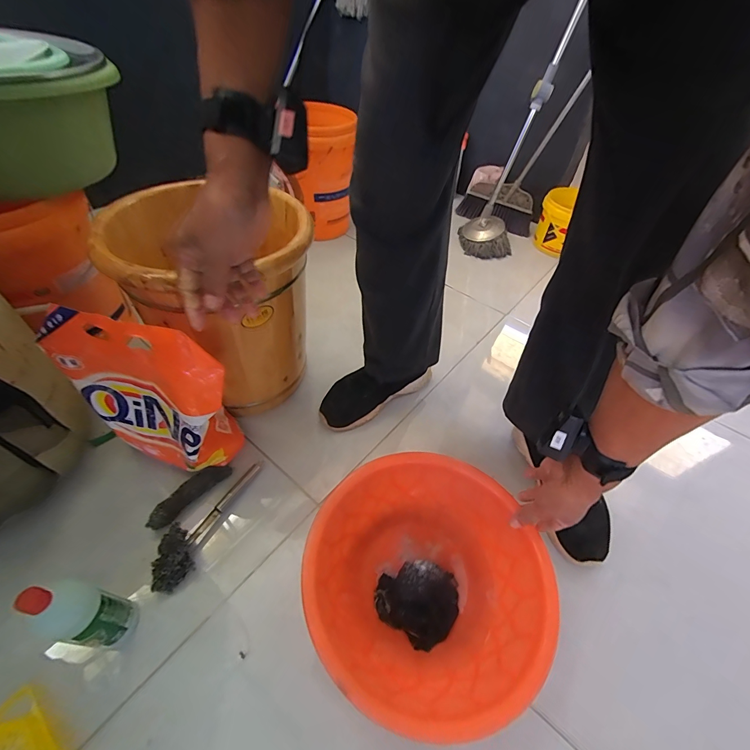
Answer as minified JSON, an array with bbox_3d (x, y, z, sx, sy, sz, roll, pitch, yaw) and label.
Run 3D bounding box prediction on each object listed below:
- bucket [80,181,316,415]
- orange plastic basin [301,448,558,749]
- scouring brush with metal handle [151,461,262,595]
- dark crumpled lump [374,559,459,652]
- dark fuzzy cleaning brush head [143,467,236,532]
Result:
[{"bbox_3d":[-0.293,-0.113,0.714,0.341,0.375,0.297,15,49,15],"label":"bucket"},{"bbox_3d":[0.081,0.316,0.567,0.344,0.153,0.348,-1,47,1],"label":"orange plastic basin"},{"bbox_3d":[-0.290,0.249,0.631,0.066,0.056,0.251,21,51,20],"label":"scouring brush with metal handle"},{"bbox_3d":[0.069,0.347,0.566,0.123,0.078,0.114,-1,47,1],"label":"dark crumpled lump"},{"bbox_3d":[-0.341,0.217,0.660,0.033,0.033,0.153,30,55,26],"label":"dark fuzzy cleaning brush head"}]

